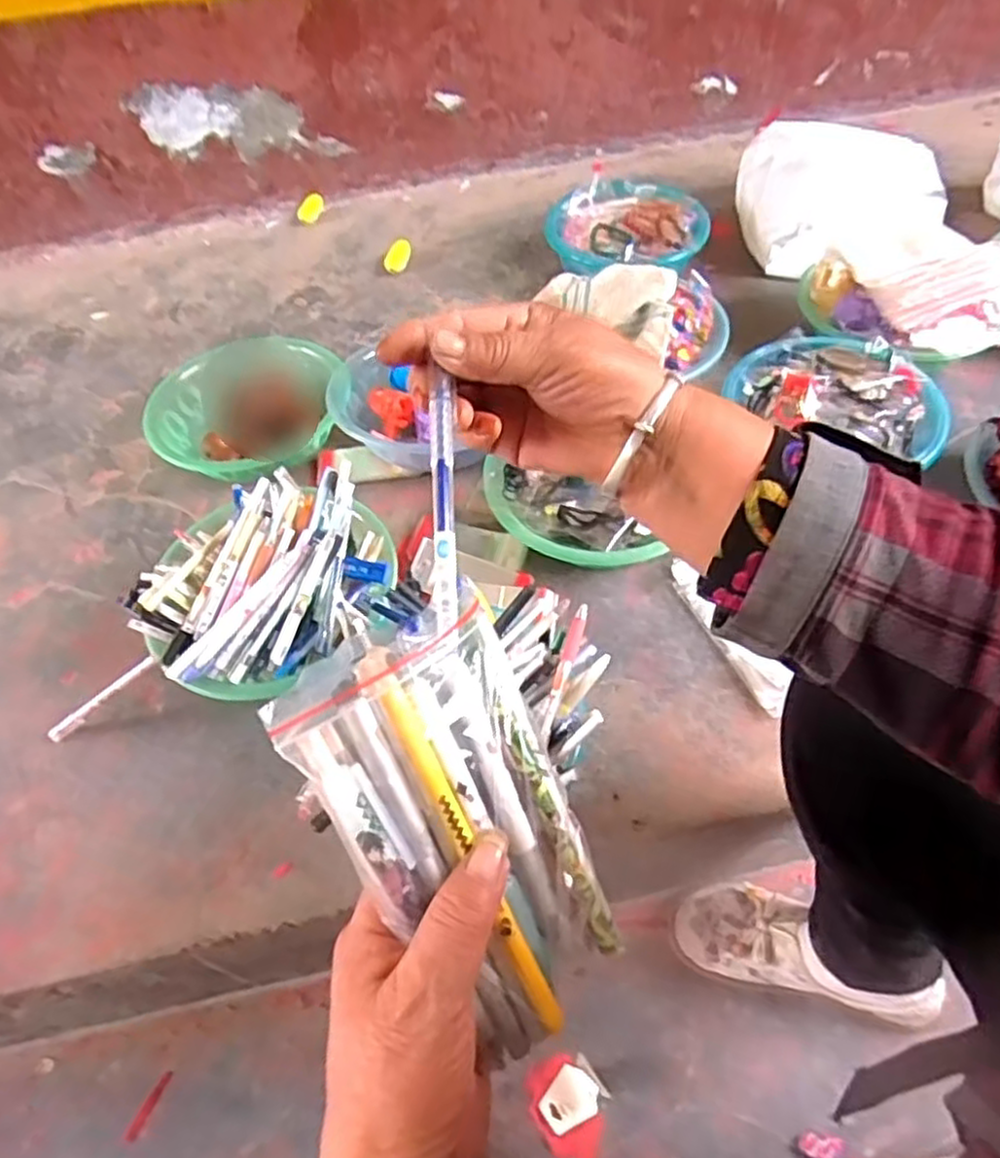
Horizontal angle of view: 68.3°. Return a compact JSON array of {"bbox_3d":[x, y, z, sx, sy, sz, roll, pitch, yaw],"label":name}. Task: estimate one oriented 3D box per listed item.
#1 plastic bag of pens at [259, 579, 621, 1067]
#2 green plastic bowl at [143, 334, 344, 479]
[{"bbox_3d":[-0.010,0.087,0.287,0.099,0.027,0.153,-35,96,-32],"label":"plastic bag of pens"},{"bbox_3d":[-0.304,-0.193,0.895,0.219,0.081,0.198,-17,52,-8],"label":"green plastic bowl"}]

